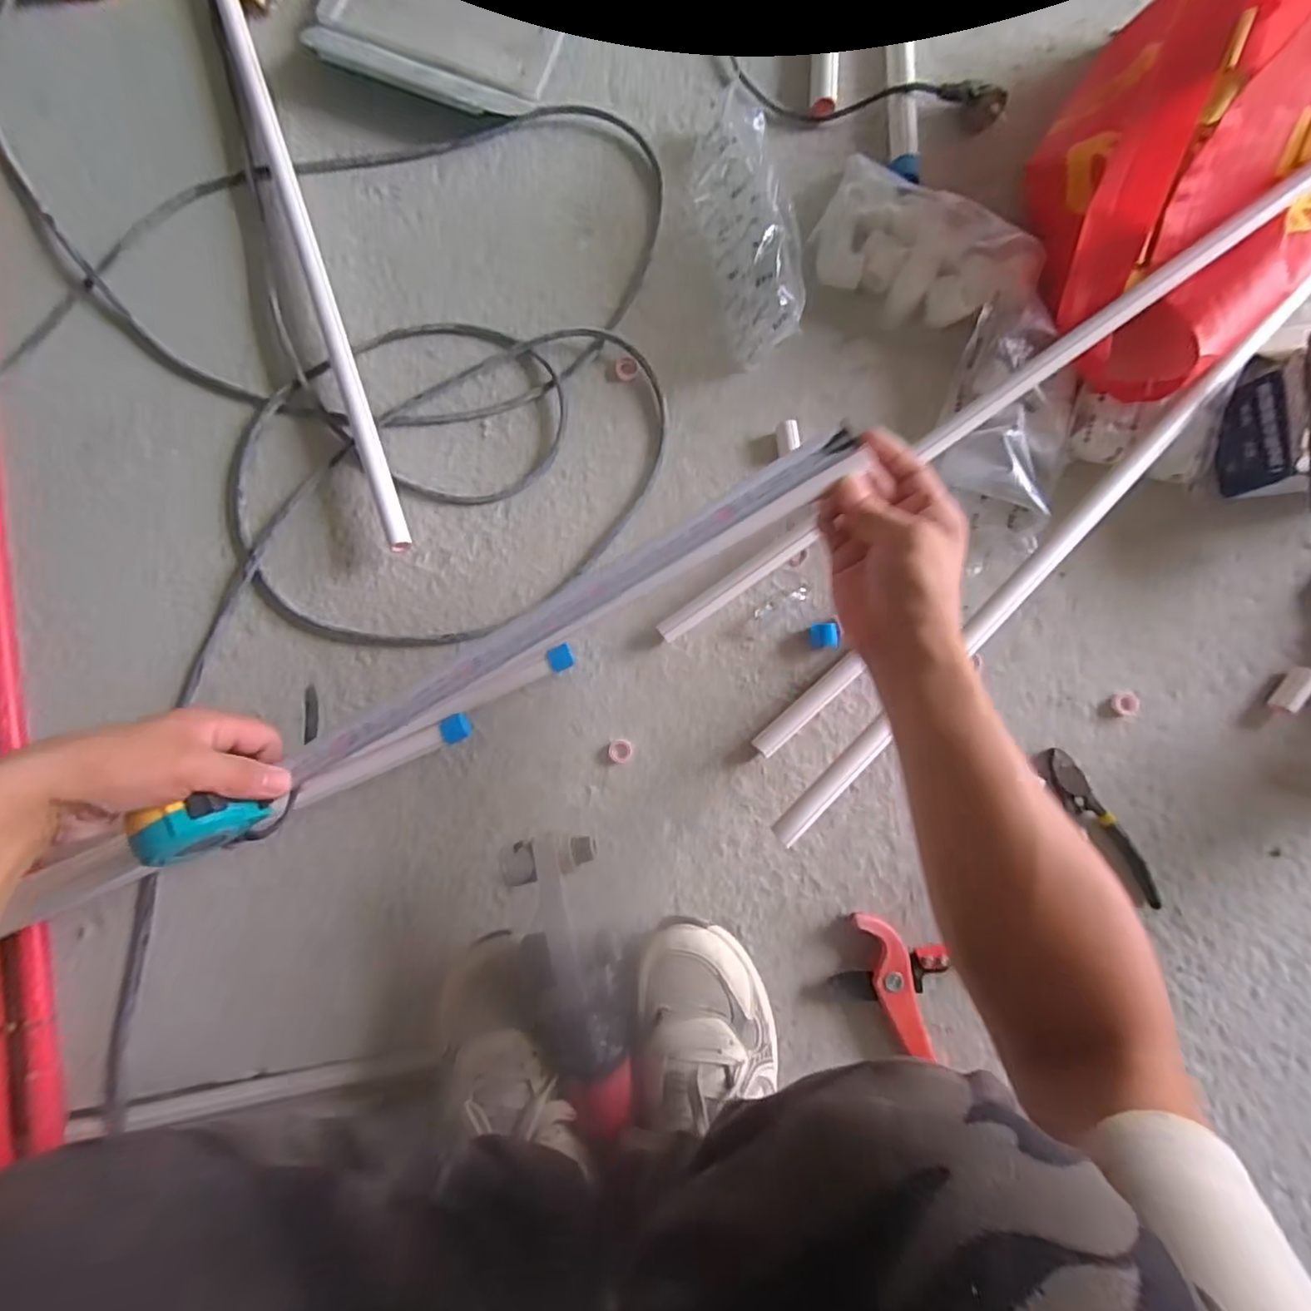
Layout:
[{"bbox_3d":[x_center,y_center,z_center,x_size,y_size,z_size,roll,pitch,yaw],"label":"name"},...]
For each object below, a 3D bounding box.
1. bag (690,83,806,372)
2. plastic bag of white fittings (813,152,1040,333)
[{"bbox_3d":[0.086,-0.401,0.562,0.076,0.073,0.258,-15,86,-1],"label":"bag"},{"bbox_3d":[0.244,-0.374,0.574,0.203,0.040,0.116,36,87,3],"label":"plastic bag of white fittings"}]

